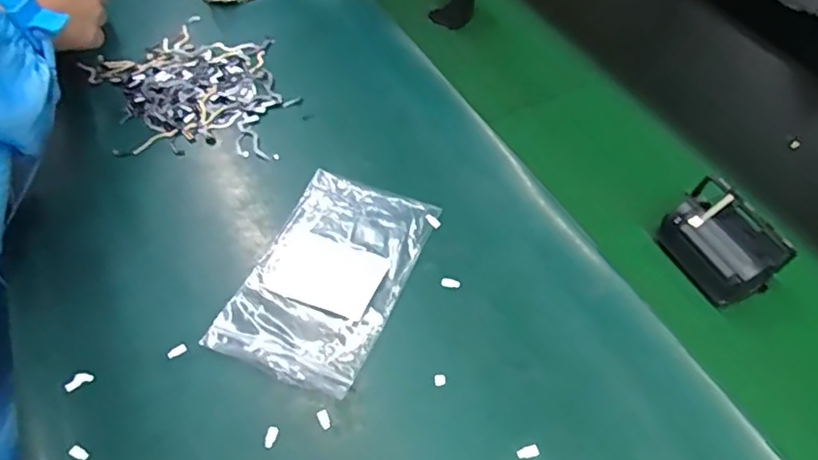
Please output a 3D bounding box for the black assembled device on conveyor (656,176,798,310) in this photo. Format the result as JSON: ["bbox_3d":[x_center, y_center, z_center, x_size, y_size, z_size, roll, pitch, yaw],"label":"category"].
[{"bbox_3d":[0.195,0.007,0.372,0.051,0.035,0.072,-21,55,-12],"label":"black assembled device on conveyor"}]

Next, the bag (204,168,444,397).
[{"bbox_3d":[-0.052,0.027,0.389,0.097,0.006,0.152,18,56,16],"label":"bag"}]

